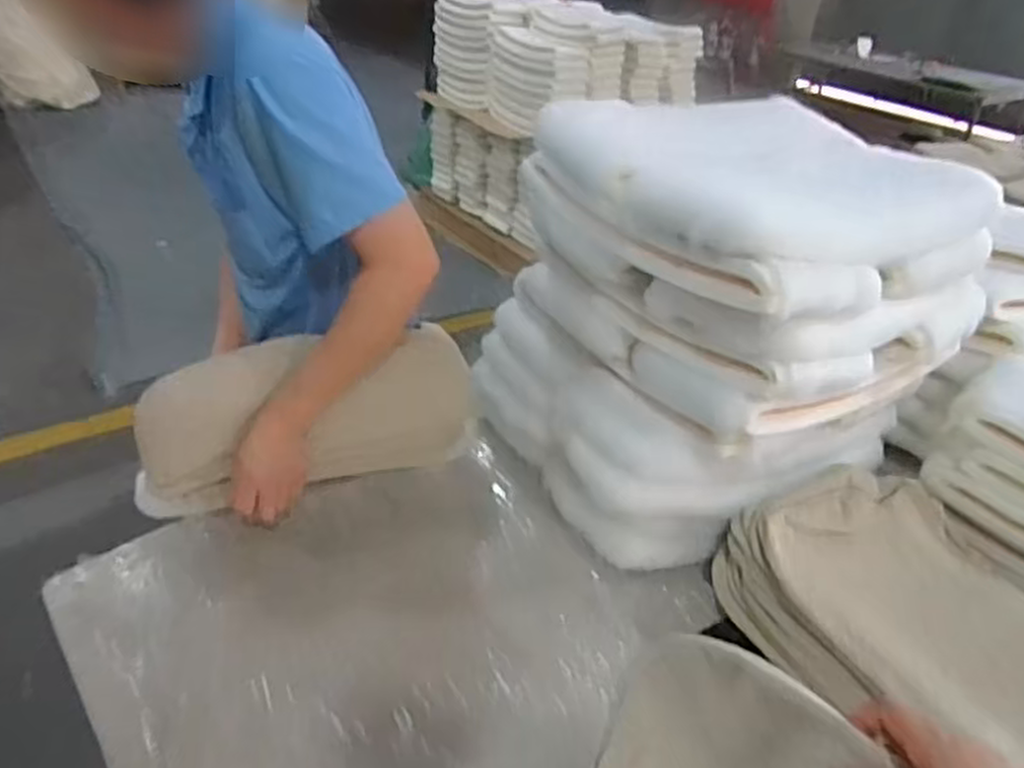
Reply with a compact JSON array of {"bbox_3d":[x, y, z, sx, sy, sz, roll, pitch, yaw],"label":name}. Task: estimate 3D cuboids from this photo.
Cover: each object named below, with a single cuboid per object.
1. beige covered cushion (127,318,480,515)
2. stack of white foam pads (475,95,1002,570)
[{"bbox_3d":[-0.277,0.050,1.059,0.436,0.249,0.109,-11,36,-23],"label":"beige covered cushion"},{"bbox_3d":[0.283,-0.092,1.105,0.484,0.500,0.483,-16,39,-30],"label":"stack of white foam pads"}]

